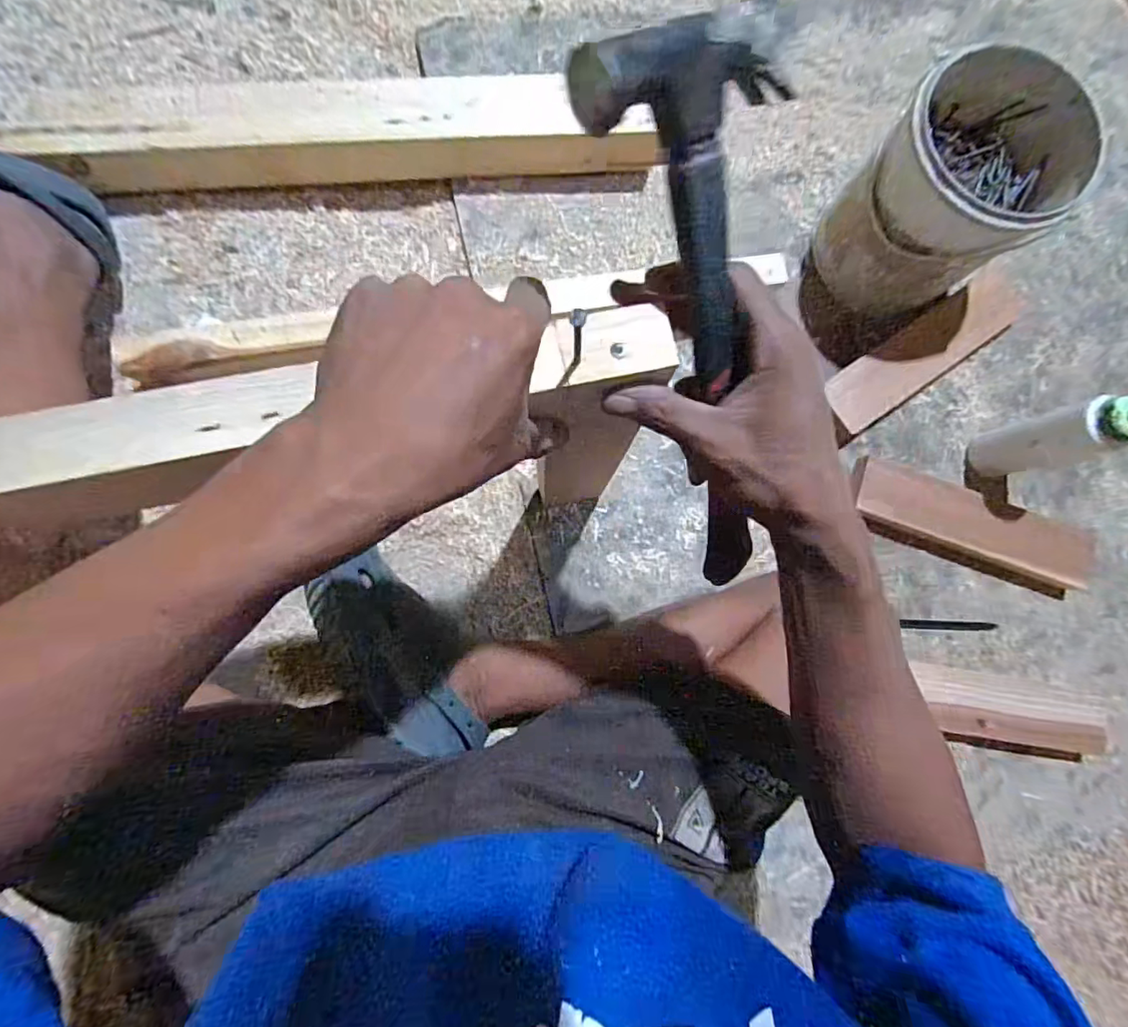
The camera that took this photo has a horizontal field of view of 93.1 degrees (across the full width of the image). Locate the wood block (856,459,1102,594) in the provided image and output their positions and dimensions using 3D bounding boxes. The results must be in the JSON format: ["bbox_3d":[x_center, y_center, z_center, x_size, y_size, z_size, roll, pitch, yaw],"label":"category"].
[{"bbox_3d":[0.486,0.009,0.629,0.307,0.018,0.073,19,82,-2],"label":"wood block"}]

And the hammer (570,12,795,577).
[{"bbox_3d":[0.077,-0.072,0.279,0.100,0.029,0.282,-23,128,-7],"label":"hammer"}]

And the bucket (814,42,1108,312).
[{"bbox_3d":[0.403,-0.339,0.581,0.200,0.184,0.175,-39,88,-6],"label":"bucket"}]

